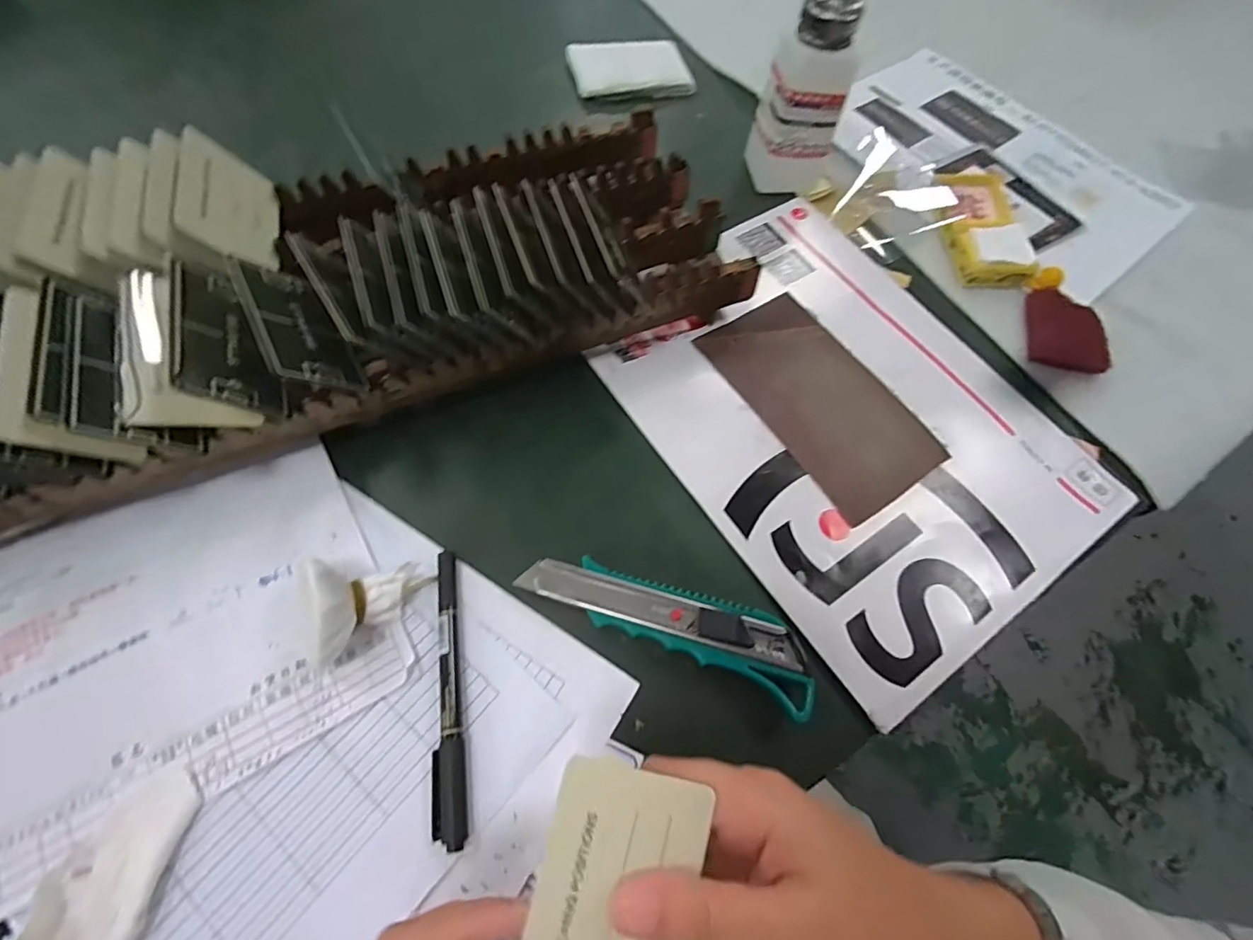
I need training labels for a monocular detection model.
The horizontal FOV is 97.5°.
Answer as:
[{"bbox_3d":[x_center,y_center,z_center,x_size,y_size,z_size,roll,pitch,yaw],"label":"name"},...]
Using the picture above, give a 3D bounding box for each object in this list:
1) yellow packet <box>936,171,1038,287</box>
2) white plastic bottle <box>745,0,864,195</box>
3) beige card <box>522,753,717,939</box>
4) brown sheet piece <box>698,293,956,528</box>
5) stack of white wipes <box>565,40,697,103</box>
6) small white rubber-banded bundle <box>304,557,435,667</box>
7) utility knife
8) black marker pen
[{"bbox_3d":[0.289,-0.201,0.441,0.058,0.024,0.123,8,63,0],"label":"yellow packet"},{"bbox_3d":[0.134,-0.286,0.409,0.068,0.138,0.063,33,66,12],"label":"white plastic bottle"},{"bbox_3d":[-0.004,0.144,0.184,0.054,0.004,0.082,16,80,-5],"label":"beige card"},{"bbox_3d":[0.129,-0.051,0.366,0.090,0.011,0.162,-29,69,-17],"label":"brown sheet piece"},{"bbox_3d":[0.005,-0.376,0.517,0.107,0.013,0.071,-12,65,-10],"label":"stack of white wipes"},{"bbox_3d":[-0.129,0.065,0.271,0.056,0.048,0.049,-14,65,-11],"label":"small white rubber-banded bundle"},{"bbox_3d":[0.023,0.078,0.292,0.155,0.019,0.039,23,64,8],"label":"utility knife"},{"bbox_3d":[-0.091,0.108,0.275,0.015,0.009,0.137,-8,64,-8],"label":"black marker pen"}]

